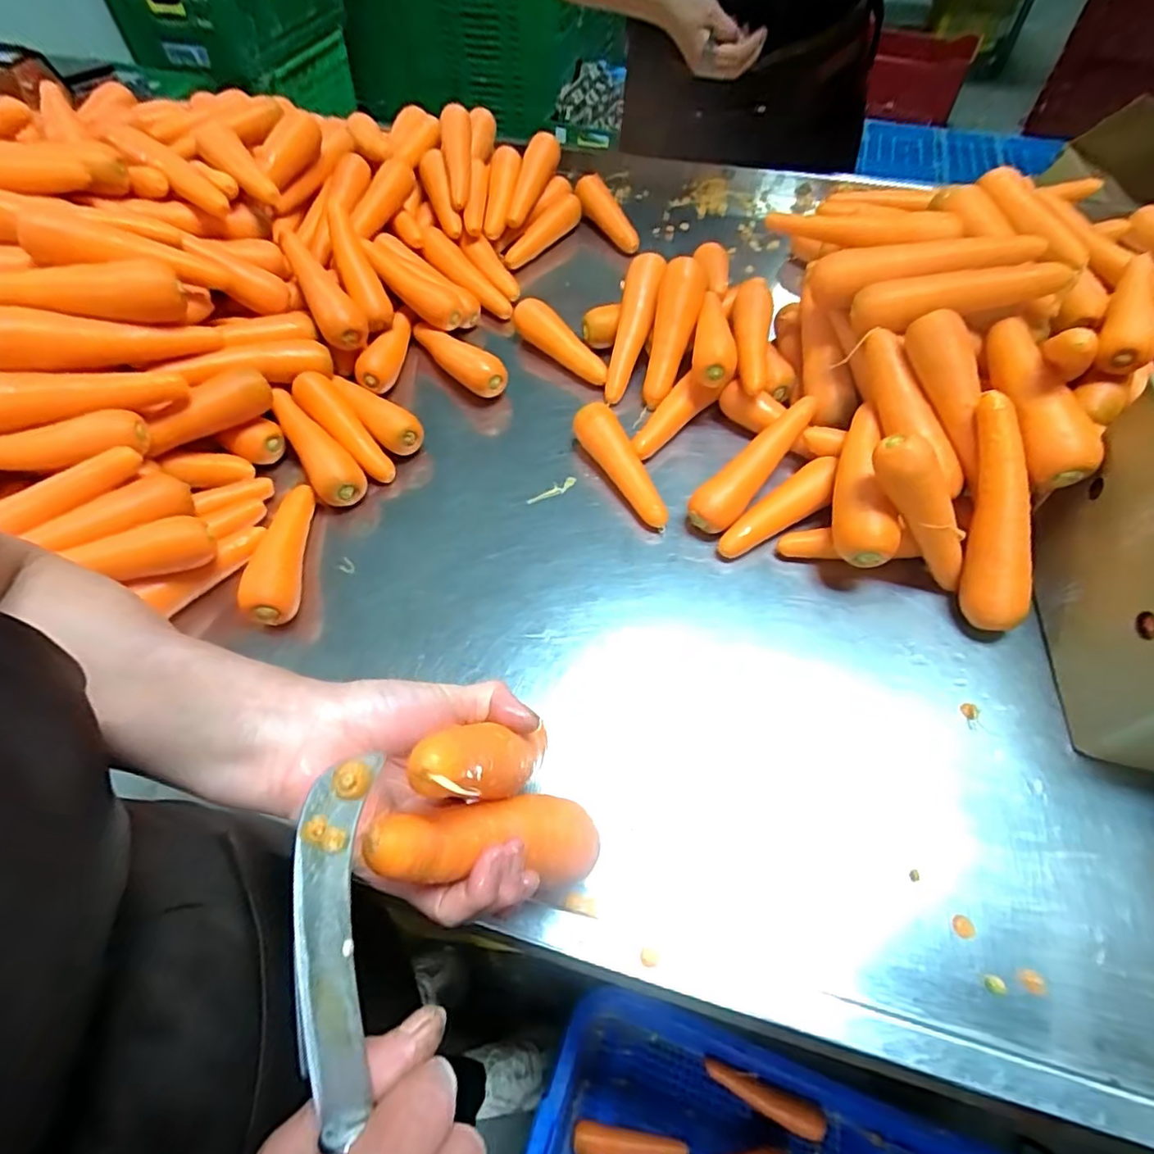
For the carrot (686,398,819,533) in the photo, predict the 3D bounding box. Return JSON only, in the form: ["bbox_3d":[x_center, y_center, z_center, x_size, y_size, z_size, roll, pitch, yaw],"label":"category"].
[{"bbox_3d":[0.180,-0.113,0.609,0.042,0.053,0.187,33,63,20],"label":"carrot"}]

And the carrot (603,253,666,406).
[{"bbox_3d":[0.064,-0.299,0.712,0.051,0.046,0.189,16,96,11],"label":"carrot"}]

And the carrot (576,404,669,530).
[{"bbox_3d":[0.048,-0.118,0.621,0.039,0.043,0.169,-23,59,-14],"label":"carrot"}]

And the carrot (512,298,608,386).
[{"bbox_3d":[-0.019,-0.295,0.747,0.035,0.037,0.175,-36,63,-21],"label":"carrot"}]

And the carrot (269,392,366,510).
[{"bbox_3d":[-0.280,-0.145,0.638,0.048,0.040,0.181,-29,61,-17],"label":"carrot"}]

